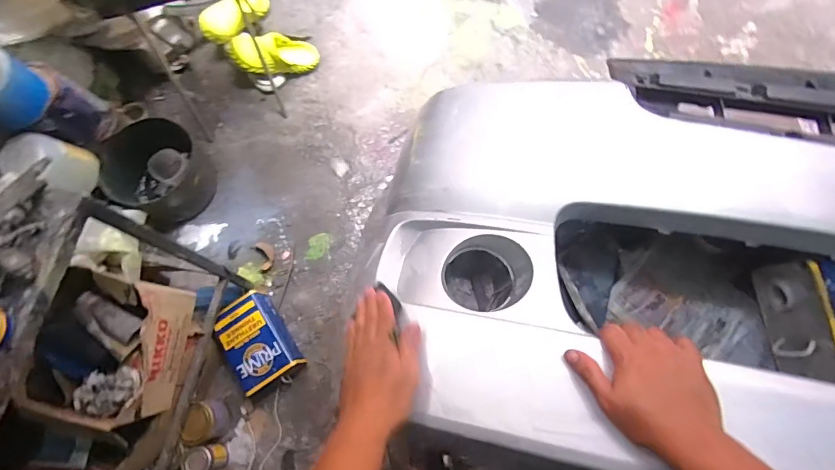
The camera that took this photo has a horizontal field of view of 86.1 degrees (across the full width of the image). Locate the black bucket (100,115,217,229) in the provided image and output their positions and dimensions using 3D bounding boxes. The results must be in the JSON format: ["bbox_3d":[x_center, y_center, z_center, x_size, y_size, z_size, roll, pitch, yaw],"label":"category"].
[{"bbox_3d":[-0.797,-0.191,1.395,0.270,0.251,0.287,-1,74,2],"label":"black bucket"}]

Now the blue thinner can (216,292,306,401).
[{"bbox_3d":[-0.464,0.312,1.295,0.173,0.119,0.257,-33,75,-7],"label":"blue thinner can"}]

